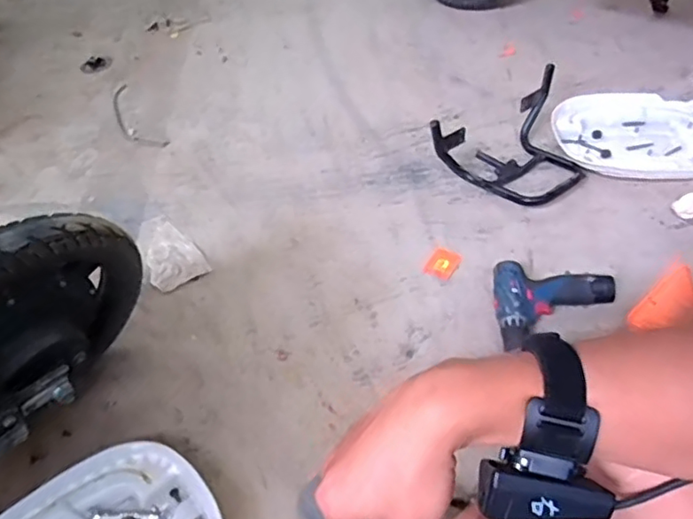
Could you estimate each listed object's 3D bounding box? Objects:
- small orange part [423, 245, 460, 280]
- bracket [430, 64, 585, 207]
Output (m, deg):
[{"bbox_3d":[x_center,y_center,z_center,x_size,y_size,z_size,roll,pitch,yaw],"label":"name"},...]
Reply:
[{"bbox_3d":[0.171,0.005,1.034,0.051,0.008,0.072,23,53,22],"label":"small orange part"},{"bbox_3d":[0.344,-0.258,1.178,0.289,0.143,0.292,14,50,15],"label":"bracket"}]

